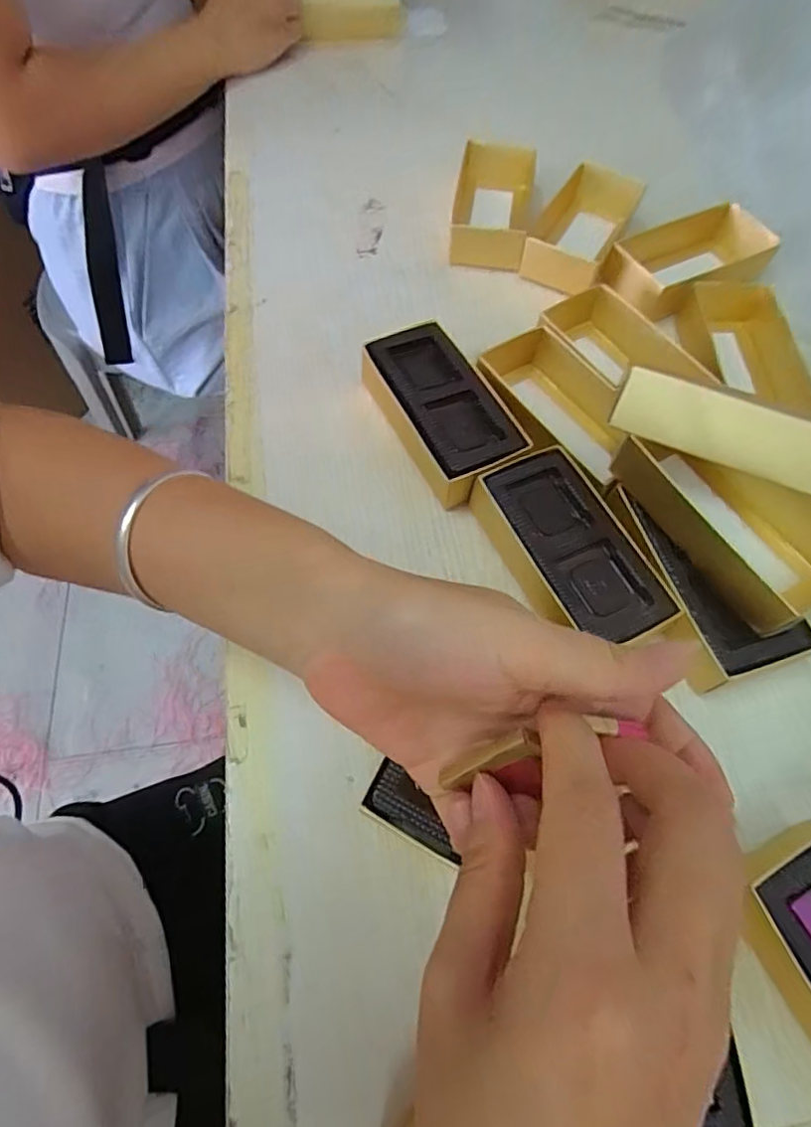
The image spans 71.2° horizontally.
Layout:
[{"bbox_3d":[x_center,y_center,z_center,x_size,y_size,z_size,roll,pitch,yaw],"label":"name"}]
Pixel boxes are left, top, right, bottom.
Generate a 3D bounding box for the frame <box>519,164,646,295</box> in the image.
[{"bbox_3d":[0.135,-0.258,0.435,0.060,0.030,0.111,24,66,10],"label":"frame"}]

